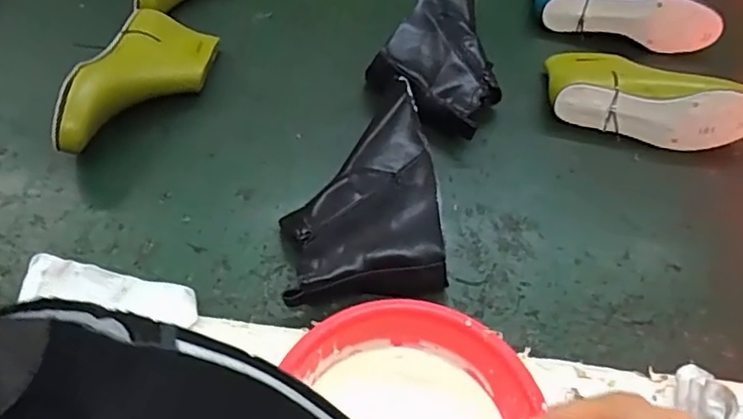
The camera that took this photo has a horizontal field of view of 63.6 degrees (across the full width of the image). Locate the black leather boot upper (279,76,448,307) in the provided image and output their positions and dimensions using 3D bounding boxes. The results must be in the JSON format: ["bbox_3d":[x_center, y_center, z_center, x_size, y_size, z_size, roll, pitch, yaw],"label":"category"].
[{"bbox_3d":[-0.014,-0.004,0.578,0.150,0.091,0.174,-7,54,-11],"label":"black leather boot upper"}]

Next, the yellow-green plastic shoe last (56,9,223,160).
[{"bbox_3d":[-0.253,-0.140,0.669,0.100,0.081,0.224,11,53,3],"label":"yellow-green plastic shoe last"}]

